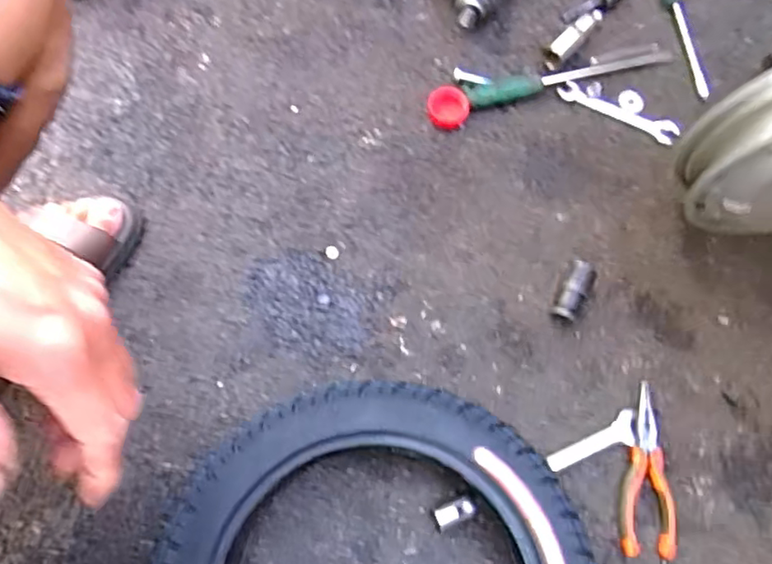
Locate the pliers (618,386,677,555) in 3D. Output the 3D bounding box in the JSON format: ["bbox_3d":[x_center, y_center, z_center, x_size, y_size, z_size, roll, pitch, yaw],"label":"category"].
[{"bbox_3d":[0.248,0.177,0.573,0.053,0.025,0.154,6,71,1],"label":"pliers"}]

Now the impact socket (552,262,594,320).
[{"bbox_3d":[0.196,0.011,0.628,0.028,0.031,0.065,27,72,8],"label":"impact socket"}]

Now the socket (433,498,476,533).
[{"bbox_3d":[0.063,0.214,0.559,0.037,0.023,0.019,-25,73,-10],"label":"socket"}]

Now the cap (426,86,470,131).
[{"bbox_3d":[0.072,-0.204,0.702,0.046,0.012,0.051,-28,74,-10],"label":"cap"}]

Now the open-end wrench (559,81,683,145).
[{"bbox_3d":[0.273,-0.201,0.714,0.142,0.012,0.029,29,73,8],"label":"open-end wrench"}]

